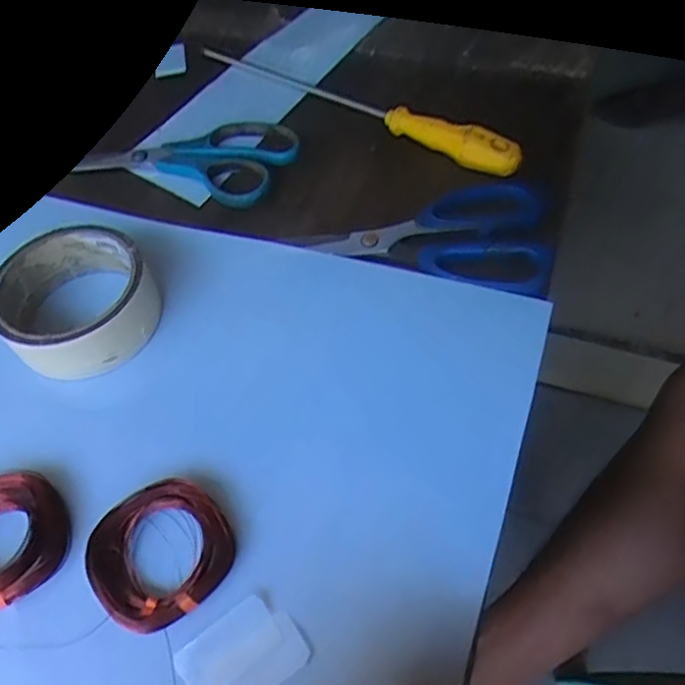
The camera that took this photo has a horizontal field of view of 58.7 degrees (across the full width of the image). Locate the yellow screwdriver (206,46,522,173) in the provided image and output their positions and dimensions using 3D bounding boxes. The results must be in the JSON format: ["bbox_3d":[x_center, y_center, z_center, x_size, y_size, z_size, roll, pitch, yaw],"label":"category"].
[{"bbox_3d":[0.002,-0.190,0.472,0.296,0.023,0.022,31,64,23],"label":"yellow screwdriver"}]

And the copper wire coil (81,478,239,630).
[{"bbox_3d":[-0.086,0.098,0.287,0.060,0.008,0.064,-2,56,3],"label":"copper wire coil"}]

